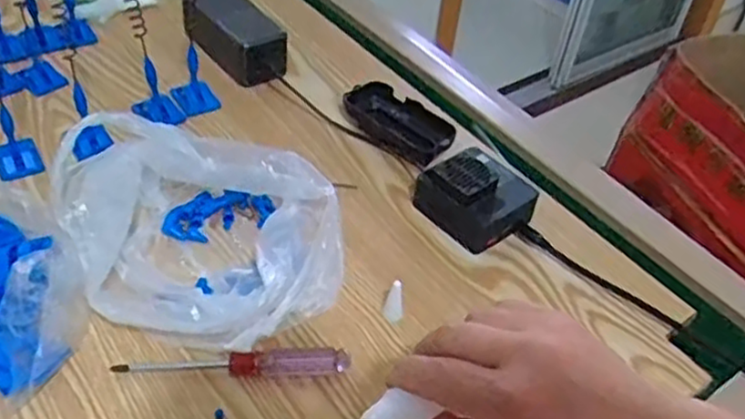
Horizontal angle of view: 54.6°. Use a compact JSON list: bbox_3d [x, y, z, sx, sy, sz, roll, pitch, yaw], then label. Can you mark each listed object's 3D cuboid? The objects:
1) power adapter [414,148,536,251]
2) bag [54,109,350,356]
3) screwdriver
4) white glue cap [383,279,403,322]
[{"bbox_3d":[0.087,-0.011,0.588,0.069,0.044,0.081,-28,53,-31],"label":"power adapter"},{"bbox_3d":[-0.133,0.010,0.524,0.218,0.064,0.170,32,49,25],"label":"bag"},{"bbox_3d":[-0.089,0.099,0.466,0.148,0.017,0.014,0,43,-7],"label":"screwdriver"},{"bbox_3d":[0.015,0.065,0.507,0.009,0.035,0.012,-14,47,-20],"label":"white glue cap"}]

